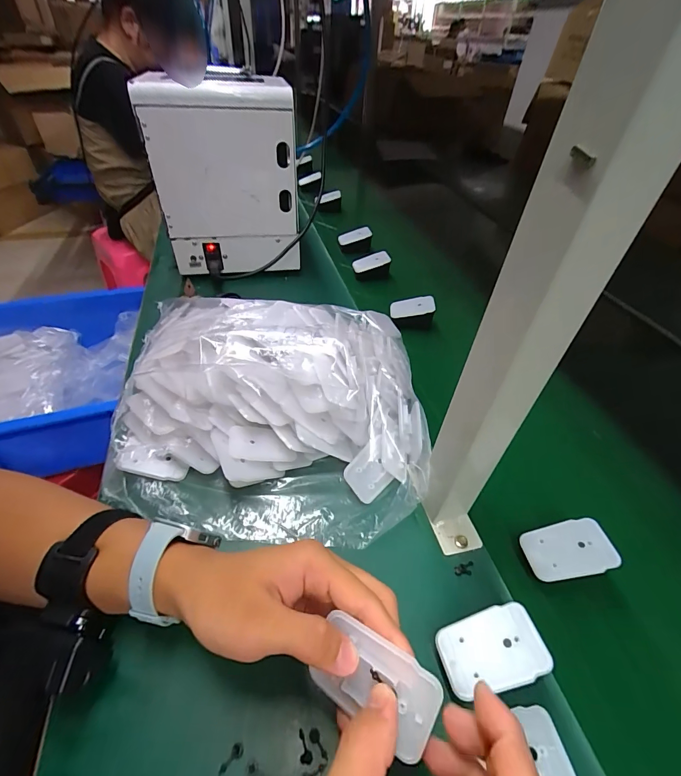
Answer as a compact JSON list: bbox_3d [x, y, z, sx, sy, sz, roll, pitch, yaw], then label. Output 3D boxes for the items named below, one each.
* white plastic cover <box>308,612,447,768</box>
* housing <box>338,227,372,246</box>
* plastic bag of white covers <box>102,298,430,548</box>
[{"bbox_3d":[0.017,0.153,0.194,0.064,0.004,0.042,23,85,26],"label":"white plastic cover"},{"bbox_3d":[0.029,-0.310,0.763,0.070,0.024,0.016,-8,39,24],"label":"housing"},{"bbox_3d":[-0.071,0.006,0.397,0.324,0.100,0.264,5,44,1],"label":"plastic bag of white covers"}]

